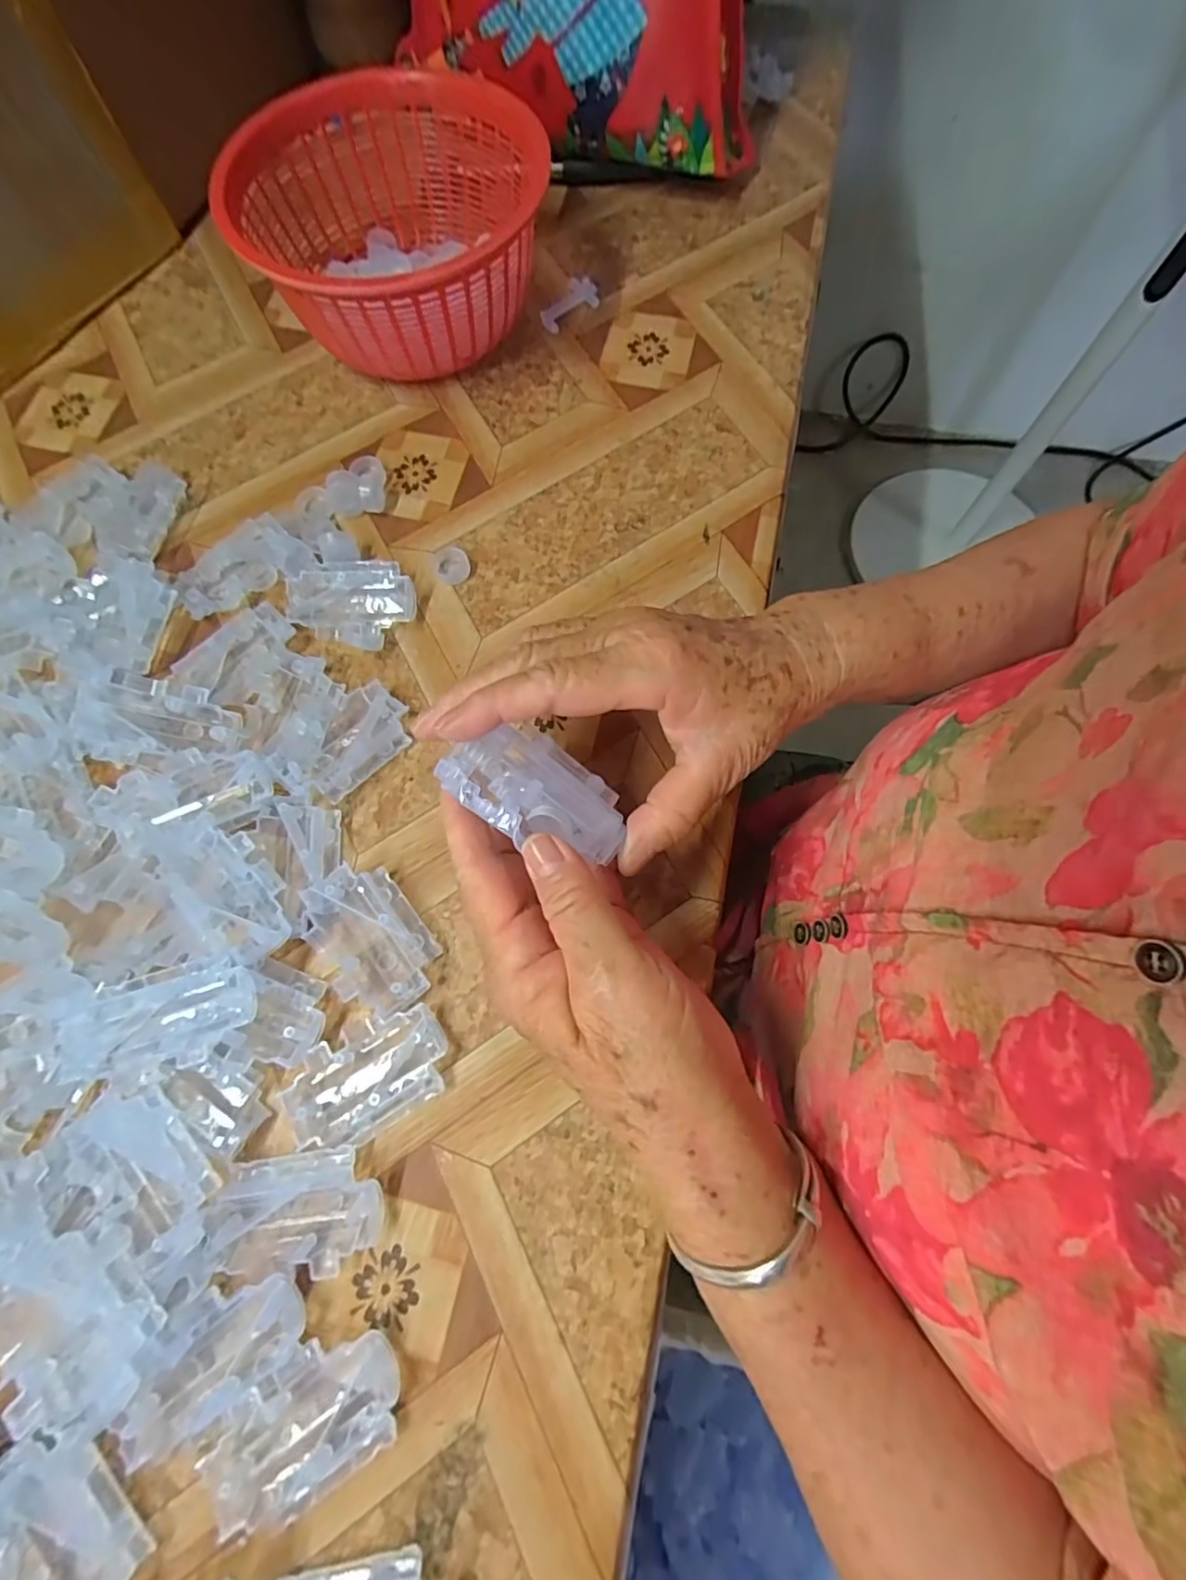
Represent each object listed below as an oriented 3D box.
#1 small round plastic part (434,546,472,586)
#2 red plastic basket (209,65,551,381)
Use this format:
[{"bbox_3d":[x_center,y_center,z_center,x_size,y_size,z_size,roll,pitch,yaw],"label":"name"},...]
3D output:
[{"bbox_3d":[-0.083,-0.132,0.354,0.020,0.005,0.025,-25,72,-7],"label":"small round plastic part"},{"bbox_3d":[-0.128,-0.352,0.393,0.175,0.085,0.202,0,70,2],"label":"red plastic basket"}]

